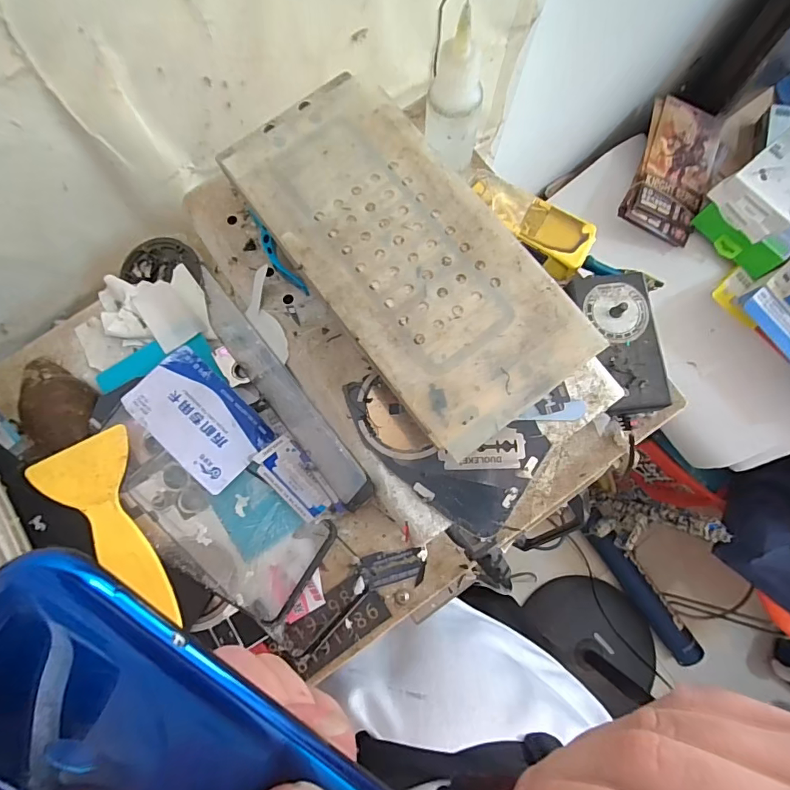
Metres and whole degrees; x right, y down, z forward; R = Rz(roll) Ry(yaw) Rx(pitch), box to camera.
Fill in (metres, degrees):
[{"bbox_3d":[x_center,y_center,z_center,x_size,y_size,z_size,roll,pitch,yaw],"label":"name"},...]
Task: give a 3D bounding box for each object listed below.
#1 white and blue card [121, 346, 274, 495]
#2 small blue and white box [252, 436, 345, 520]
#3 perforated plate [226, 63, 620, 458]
[{"bbox_3d":[-0.124,0.014,0.285,0.085,0.007,0.052,45,74,2],"label":"white and blue card"},{"bbox_3d":[-0.061,0.055,0.286,0.060,0.009,0.028,46,54,5],"label":"small blue and white box"},{"bbox_3d":[0.003,-0.063,0.194,0.082,0.006,0.170,-36,79,-7],"label":"perforated plate"}]

